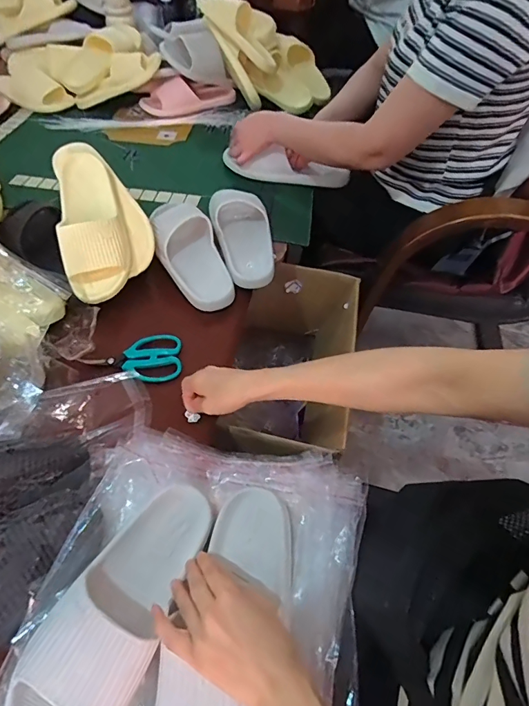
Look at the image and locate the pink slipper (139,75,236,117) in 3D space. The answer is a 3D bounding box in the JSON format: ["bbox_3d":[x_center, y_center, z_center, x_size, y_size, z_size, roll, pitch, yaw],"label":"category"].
[{"bbox_3d":[-0.197,-0.677,1.095,0.241,0.068,0.085,-14,56,-13],"label":"pink slipper"}]

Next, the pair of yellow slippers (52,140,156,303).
[{"bbox_3d":[-0.277,-0.224,0.708,0.148,0.095,0.282,-10,82,-28],"label":"pair of yellow slippers"}]

